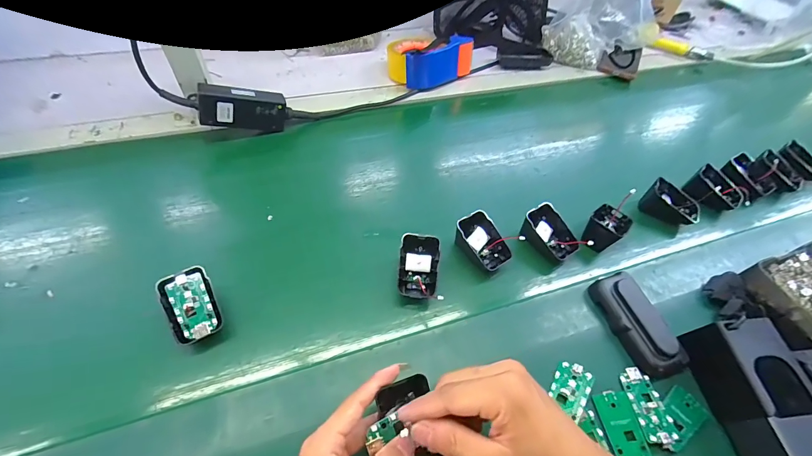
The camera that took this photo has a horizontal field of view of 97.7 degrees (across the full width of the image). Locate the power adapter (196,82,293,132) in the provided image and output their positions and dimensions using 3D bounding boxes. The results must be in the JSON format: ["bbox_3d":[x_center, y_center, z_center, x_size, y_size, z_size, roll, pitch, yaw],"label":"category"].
[{"bbox_3d":[-0.235,-0.173,0.519,0.119,0.052,0.027,-3,49,-33],"label":"power adapter"}]

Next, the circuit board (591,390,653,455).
[{"bbox_3d":[0.198,0.183,0.321,0.033,0.006,0.063,-4,51,-8],"label":"circuit board"}]

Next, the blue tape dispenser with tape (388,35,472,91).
[{"bbox_3d":[0.047,-0.311,0.649,0.149,0.085,0.069,-15,54,-16],"label":"blue tape dispenser with tape"}]

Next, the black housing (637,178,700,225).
[{"bbox_3d":[0.370,-0.032,0.497,0.067,0.040,0.049,38,58,23],"label":"black housing"}]

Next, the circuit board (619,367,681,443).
[{"bbox_3d":[0.229,0.165,0.334,0.032,0.004,0.063,-4,51,-8],"label":"circuit board"}]

